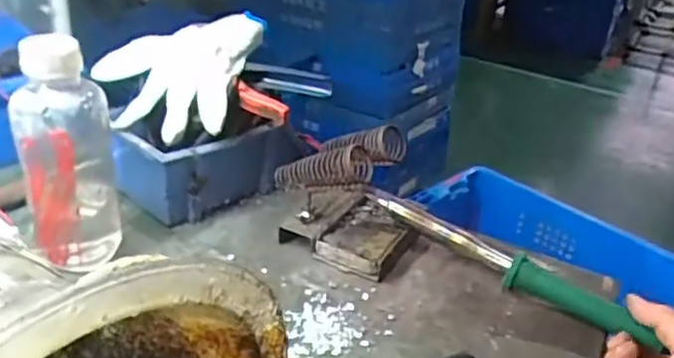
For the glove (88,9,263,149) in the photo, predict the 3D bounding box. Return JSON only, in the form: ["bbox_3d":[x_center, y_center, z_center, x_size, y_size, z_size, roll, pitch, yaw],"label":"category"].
[{"bbox_3d":[-0.151,-0.098,0.602,0.147,0.040,0.142,5,57,15],"label":"glove"}]

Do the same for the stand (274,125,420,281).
[{"bbox_3d":[0.014,0.007,0.576,0.119,0.094,0.114,18,31,24],"label":"stand"}]

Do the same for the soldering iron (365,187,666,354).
[{"bbox_3d":[0.135,0.068,0.548,0.263,0.027,0.021,28,35,25],"label":"soldering iron"}]

